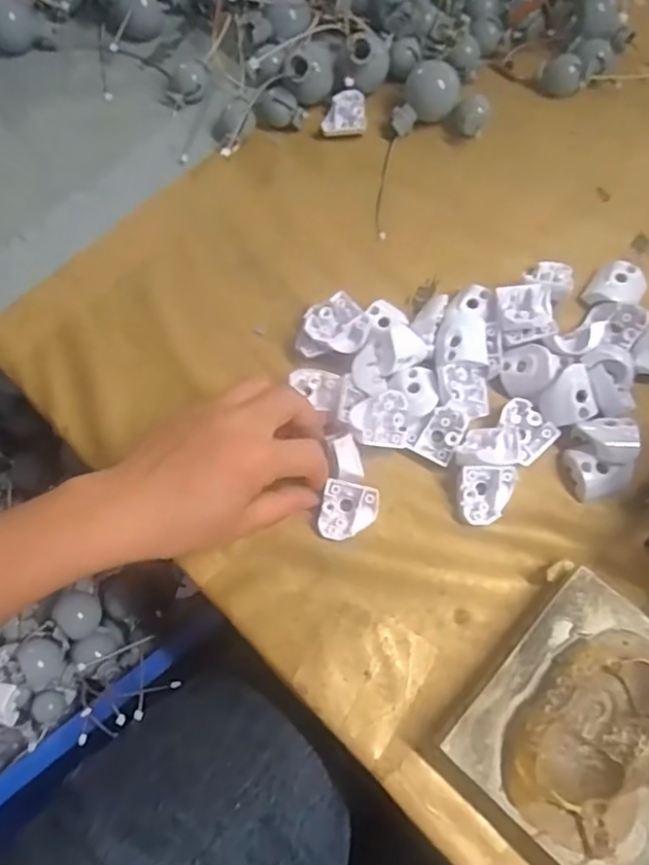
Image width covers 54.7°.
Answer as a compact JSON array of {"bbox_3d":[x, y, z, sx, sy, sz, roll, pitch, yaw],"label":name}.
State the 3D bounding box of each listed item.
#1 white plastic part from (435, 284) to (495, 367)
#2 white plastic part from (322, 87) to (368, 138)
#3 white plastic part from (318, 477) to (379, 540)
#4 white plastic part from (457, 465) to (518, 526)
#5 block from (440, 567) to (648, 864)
[{"bbox_3d":[0.085,-0.066,0.374,0.030,0.010,0.058,9,70,6],"label":"white plastic part"},{"bbox_3d":[0.014,-0.222,0.439,0.029,0.012,0.034,3,69,4],"label":"white plastic part"},{"bbox_3d":[0.014,0.044,0.348,0.031,0.013,0.031,13,87,-8],"label":"white plastic part"},{"bbox_3d":[0.090,0.036,0.348,0.032,0.017,0.030,5,69,4],"label":"white plastic part"},{"bbox_3d":[0.131,0.144,0.303,0.102,0.032,0.114,40,76,16],"label":"block"}]

